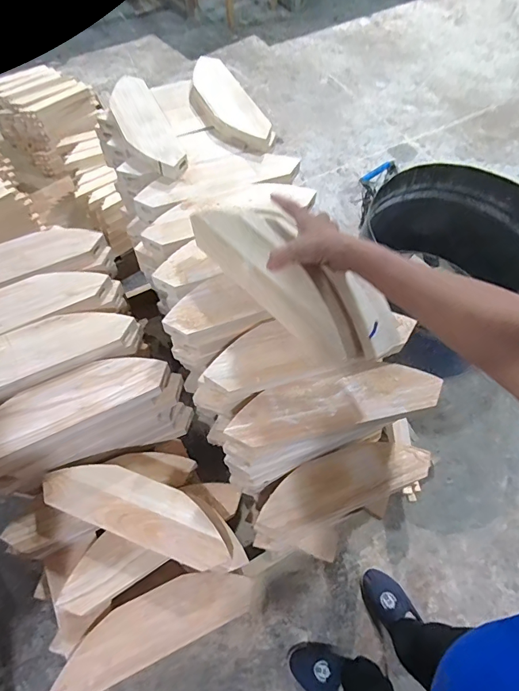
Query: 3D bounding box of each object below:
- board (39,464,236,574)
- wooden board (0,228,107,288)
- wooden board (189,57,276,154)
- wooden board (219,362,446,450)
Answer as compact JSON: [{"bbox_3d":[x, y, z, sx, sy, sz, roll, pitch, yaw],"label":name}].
[{"bbox_3d":[-0.190,0.259,0.659,0.313,0.018,0.099,19,59,10],"label":"board"},{"bbox_3d":[-0.459,-0.156,0.771,0.316,0.022,0.120,-25,62,-16],"label":"wooden board"},{"bbox_3d":[-0.075,-0.525,0.891,0.113,0.043,0.312,-22,61,-15],"label":"wooden board"},{"bbox_3d":[0.112,0.077,0.607,0.309,0.016,0.093,-11,59,-9],"label":"wooden board"}]

